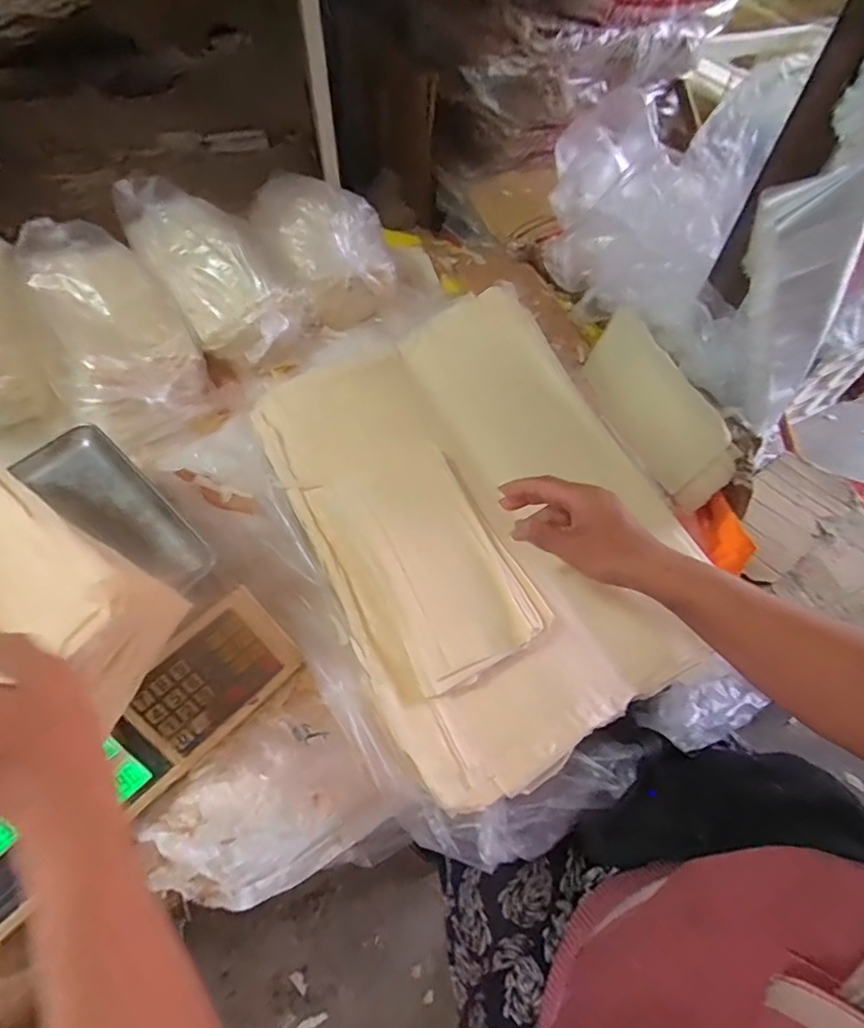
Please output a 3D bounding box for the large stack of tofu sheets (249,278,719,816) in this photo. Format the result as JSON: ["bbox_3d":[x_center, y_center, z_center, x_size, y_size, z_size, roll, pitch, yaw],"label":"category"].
[{"bbox_3d":[0.051,-0.023,0.562,0.366,0.066,0.505,-25,62,-16],"label":"large stack of tofu sheets"}]

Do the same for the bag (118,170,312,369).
[{"bbox_3d":[-0.314,-0.343,0.692,0.139,0.092,0.333,-39,80,-23],"label":"bag"}]

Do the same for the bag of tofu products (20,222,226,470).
[{"bbox_3d":[-0.409,-0.238,0.650,0.163,0.120,0.336,-31,80,-19],"label":"bag of tofu products"}]

